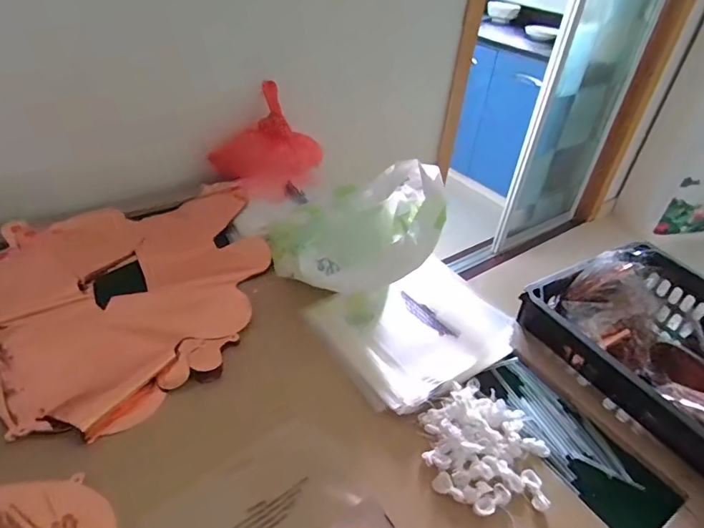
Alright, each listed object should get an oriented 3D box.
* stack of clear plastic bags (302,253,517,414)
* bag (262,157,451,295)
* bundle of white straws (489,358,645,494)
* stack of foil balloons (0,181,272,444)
[{"bbox_3d":[0.098,0.081,0.666,0.272,0.023,0.212,-19,44,-29],"label":"stack of clear plastic bags"},{"bbox_3d":[0.018,-0.041,0.691,0.241,0.157,0.157,-13,41,-23],"label":"bag"},{"bbox_3d":[0.246,0.194,0.577,0.085,0.014,0.194,-13,41,-23],"label":"bundle of white straws"},{"bbox_3d":[-0.305,0.022,0.715,0.440,0.028,0.448,-25,47,-34],"label":"stack of foil balloons"}]

